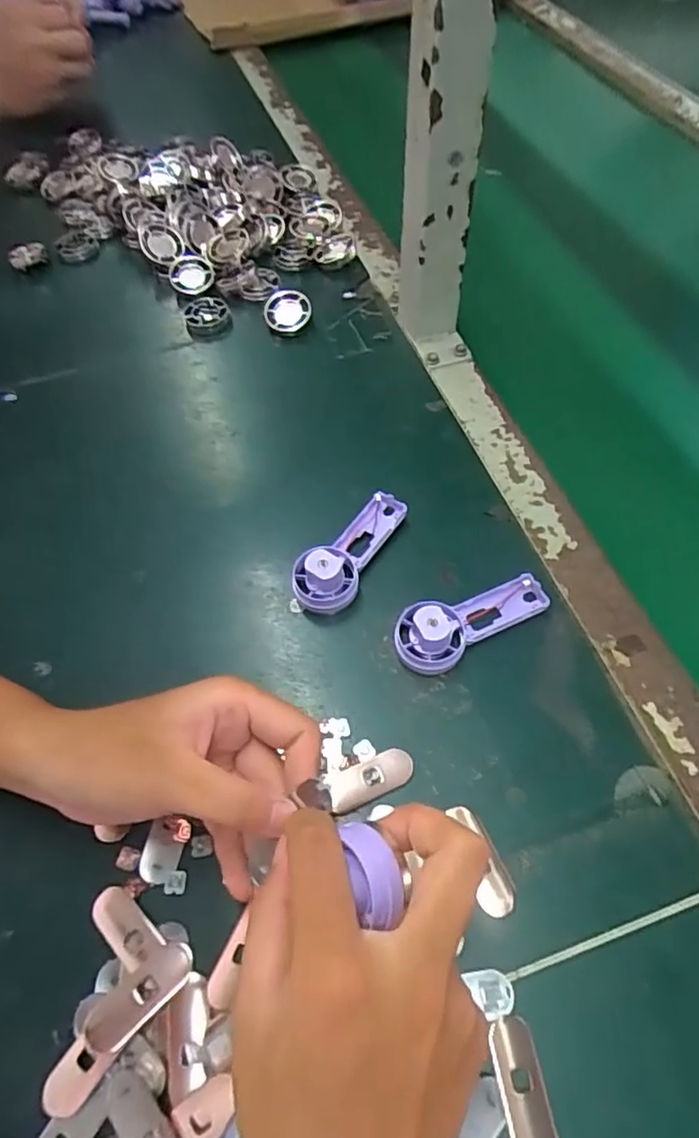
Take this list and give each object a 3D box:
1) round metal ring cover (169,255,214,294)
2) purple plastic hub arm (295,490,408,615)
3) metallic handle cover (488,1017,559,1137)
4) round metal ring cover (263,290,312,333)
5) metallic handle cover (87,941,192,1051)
[{"bbox_3d":[-0.138,-0.257,0.538,0.037,0.011,0.043,-9,58,-4],"label":"round metal ring cover"},{"bbox_3d":[0.000,-0.015,0.382,0.037,0.029,0.091,26,62,17],"label":"purple plastic hub arm"},{"bbox_3d":[0.072,0.216,0.254,0.019,0.004,0.050,-11,58,-5],"label":"metallic handle cover"},{"bbox_3d":[-0.051,-0.213,0.508,0.039,0.008,0.039,-2,80,9],"label":"round metal ring cover"},{"bbox_3d":[-0.093,0.189,0.274,0.018,0.004,0.050,39,67,23],"label":"metallic handle cover"}]

